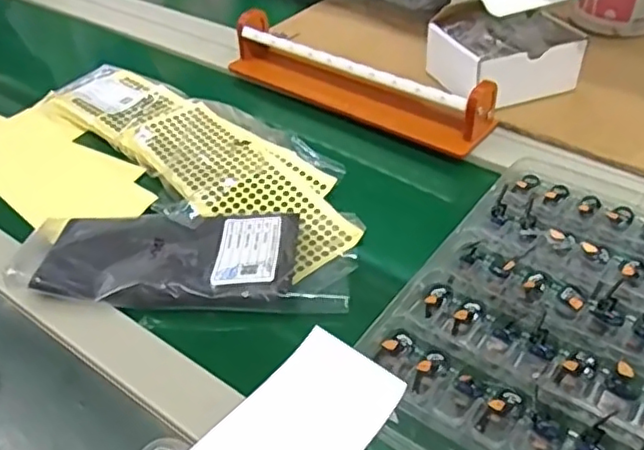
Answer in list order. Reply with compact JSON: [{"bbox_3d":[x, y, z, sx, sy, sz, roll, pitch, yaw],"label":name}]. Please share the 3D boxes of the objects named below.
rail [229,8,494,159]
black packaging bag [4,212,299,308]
[{"bbox_3d":[0.032,-0.144,0.643,0.293,0.072,0.057,25,50,31],"label":"rail"},{"bbox_3d":[-0.123,0.023,0.482,0.200,0.022,0.087,-1,42,3],"label":"black packaging bag"}]

